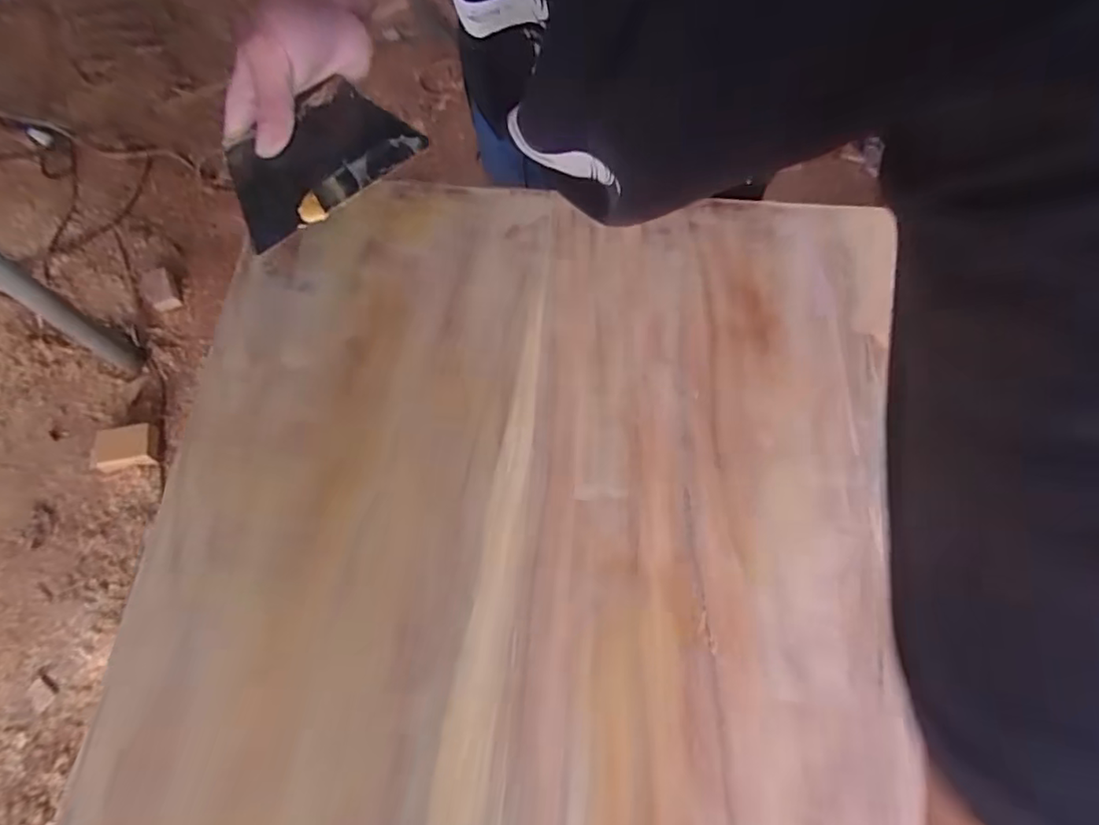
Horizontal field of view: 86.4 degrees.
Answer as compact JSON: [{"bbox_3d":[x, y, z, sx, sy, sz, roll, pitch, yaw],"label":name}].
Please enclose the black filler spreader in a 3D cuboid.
[{"bbox_3d":[-0.138,-0.152,0.351,0.109,0.009,0.083,-33,65,-5],"label":"black filler spreader"}]

